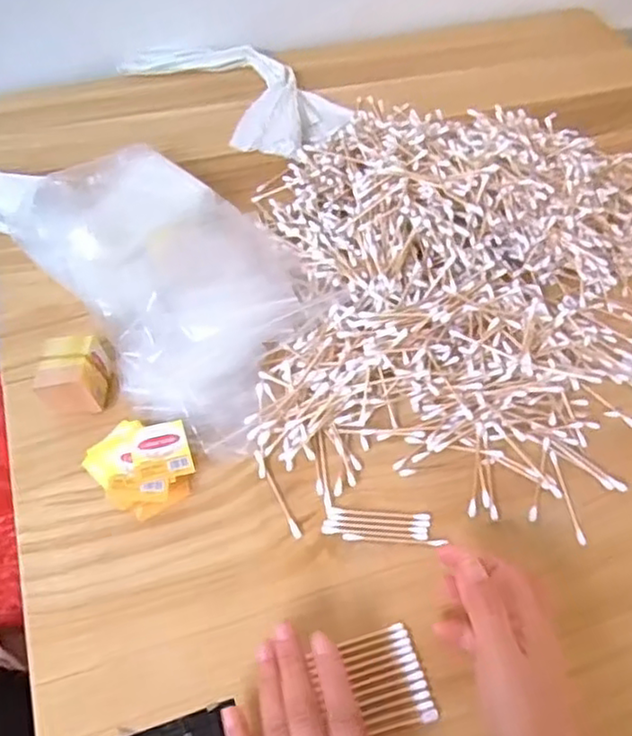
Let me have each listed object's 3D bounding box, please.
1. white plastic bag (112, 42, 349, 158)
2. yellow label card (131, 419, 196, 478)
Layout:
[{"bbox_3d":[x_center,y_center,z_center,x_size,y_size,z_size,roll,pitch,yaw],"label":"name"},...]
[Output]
[{"bbox_3d":[-0.094,-0.319,0.733,0.270,0.029,0.121,39,63,22],"label":"white plastic bag"},{"bbox_3d":[-0.108,0.057,0.463,0.039,0.005,0.041,-9,54,-17],"label":"yellow label card"}]

